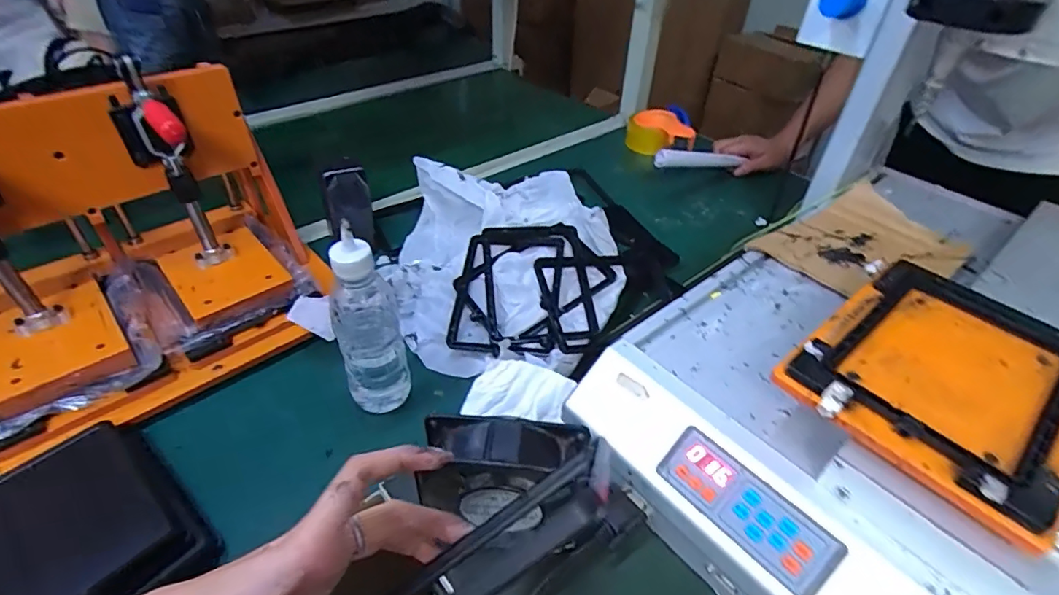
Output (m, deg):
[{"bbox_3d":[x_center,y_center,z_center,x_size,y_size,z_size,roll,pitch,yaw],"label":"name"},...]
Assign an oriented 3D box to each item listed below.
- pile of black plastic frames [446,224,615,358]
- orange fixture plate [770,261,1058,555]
[{"bbox_3d":[0.004,-0.006,0.597,0.181,0.060,0.182,0,41,-3],"label":"pile of black plastic frames"},{"bbox_3d":[0.285,0.048,0.349,0.197,0.016,0.149,-28,50,-30],"label":"orange fixture plate"}]

